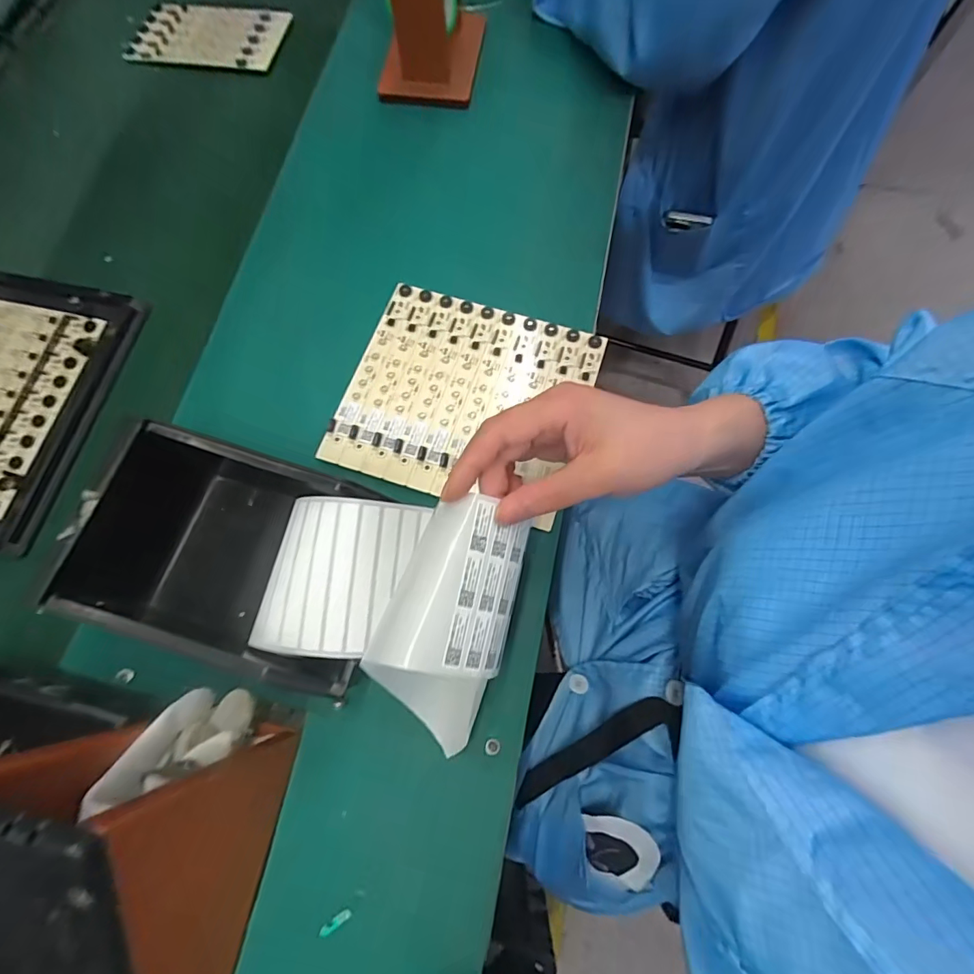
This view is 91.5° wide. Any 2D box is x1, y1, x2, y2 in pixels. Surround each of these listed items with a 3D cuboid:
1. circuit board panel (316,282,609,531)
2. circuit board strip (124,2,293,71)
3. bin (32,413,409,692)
[{"bbox_3d":[-0.018,-0.077,0.399,0.194,0.004,0.177,17,73,6],"label":"circuit board panel"},{"bbox_3d":[-0.323,-0.520,0.547,0.181,0.009,0.092,12,78,9],"label":"circuit board strip"},{"bbox_3d":[-0.158,0.053,0.331,0.178,0.090,0.128,17,73,6],"label":"bin"}]

